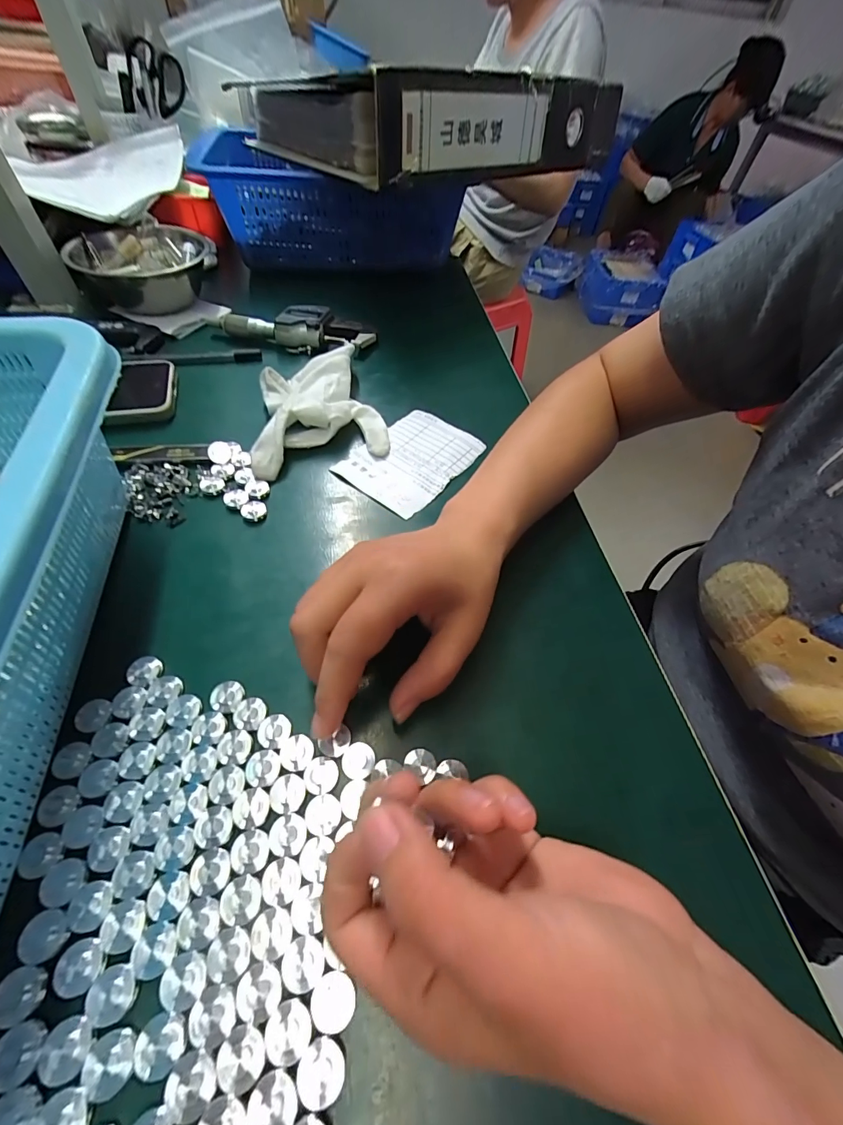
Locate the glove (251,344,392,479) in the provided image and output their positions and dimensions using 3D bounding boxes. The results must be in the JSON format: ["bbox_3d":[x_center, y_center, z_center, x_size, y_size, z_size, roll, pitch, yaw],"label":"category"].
[{"bbox_3d":[-0.087,-0.123,0.321,0.101,0.032,0.110,-15,57,-15],"label":"glove"}]

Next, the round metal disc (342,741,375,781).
[{"bbox_3d":[-0.029,0.091,0.187,0.015,0.004,0.015,3,54,-3],"label":"round metal disc"}]

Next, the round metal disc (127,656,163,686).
[{"bbox_3d":[-0.142,0.055,0.207,0.012,0.006,0.015,30,57,16],"label":"round metal disc"}]

